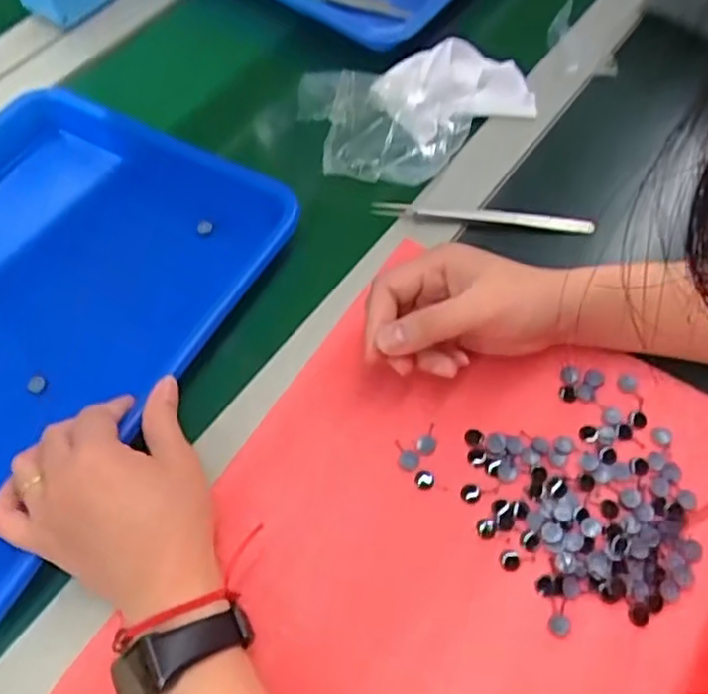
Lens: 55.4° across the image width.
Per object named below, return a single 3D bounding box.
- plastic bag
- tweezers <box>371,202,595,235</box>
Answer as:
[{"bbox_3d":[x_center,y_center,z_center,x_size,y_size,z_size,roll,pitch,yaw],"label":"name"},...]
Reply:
[{"bbox_3d":[0.052,-0.184,0.517,0.175,0.024,0.135,-6,63,-3],"label":"plastic bag"},{"bbox_3d":[0.088,-0.089,0.464,0.150,0.015,0.010,4,62,2],"label":"tweezers"}]

